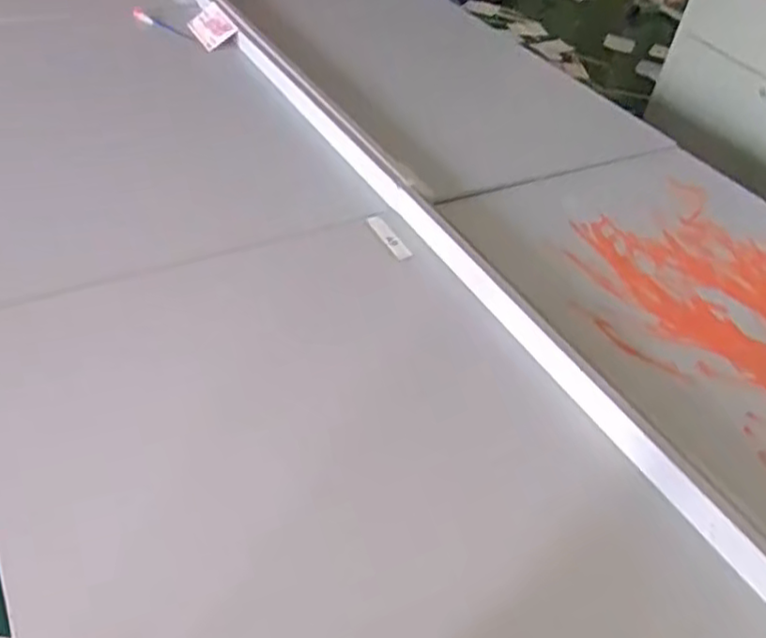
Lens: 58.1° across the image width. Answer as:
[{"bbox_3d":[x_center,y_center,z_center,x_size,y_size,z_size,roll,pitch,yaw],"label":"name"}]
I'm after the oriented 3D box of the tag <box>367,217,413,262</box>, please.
[{"bbox_3d":[0.007,-0.117,0.984,0.024,0.006,0.103,-21,51,-23],"label":"tag"}]

